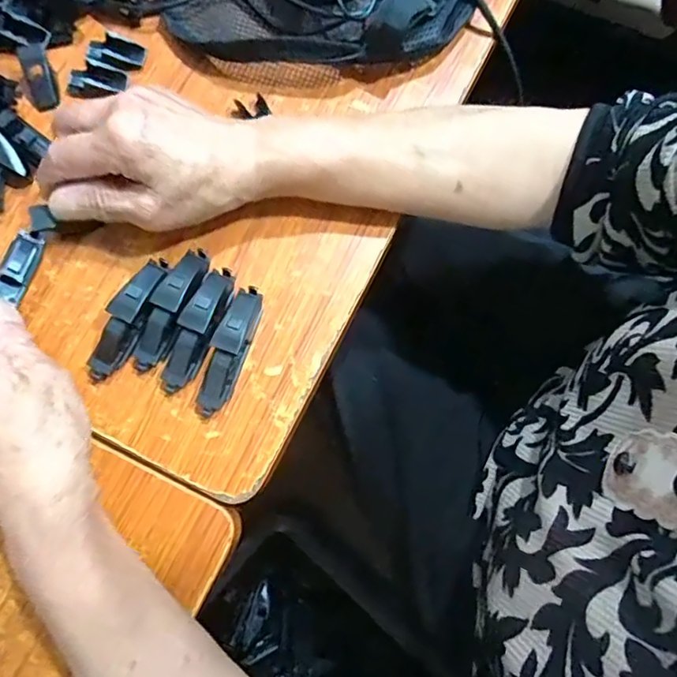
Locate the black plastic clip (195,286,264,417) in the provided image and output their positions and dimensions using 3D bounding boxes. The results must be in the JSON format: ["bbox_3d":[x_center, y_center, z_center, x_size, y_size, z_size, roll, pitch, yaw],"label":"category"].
[{"bbox_3d":[-0.065,0.007,0.336,0.019,0.022,0.080,18,77,4],"label":"black plastic clip"}]

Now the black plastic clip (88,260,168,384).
[{"bbox_3d":[-0.127,-0.012,0.340,0.022,0.022,0.082,29,78,7],"label":"black plastic clip"}]

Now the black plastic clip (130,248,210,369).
[{"bbox_3d":[-0.101,-0.019,0.342,0.022,0.023,0.080,20,77,5],"label":"black plastic clip"}]

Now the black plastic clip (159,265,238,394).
[{"bbox_3d":[-0.085,-0.006,0.338,0.019,0.023,0.081,23,78,5],"label":"black plastic clip"}]

